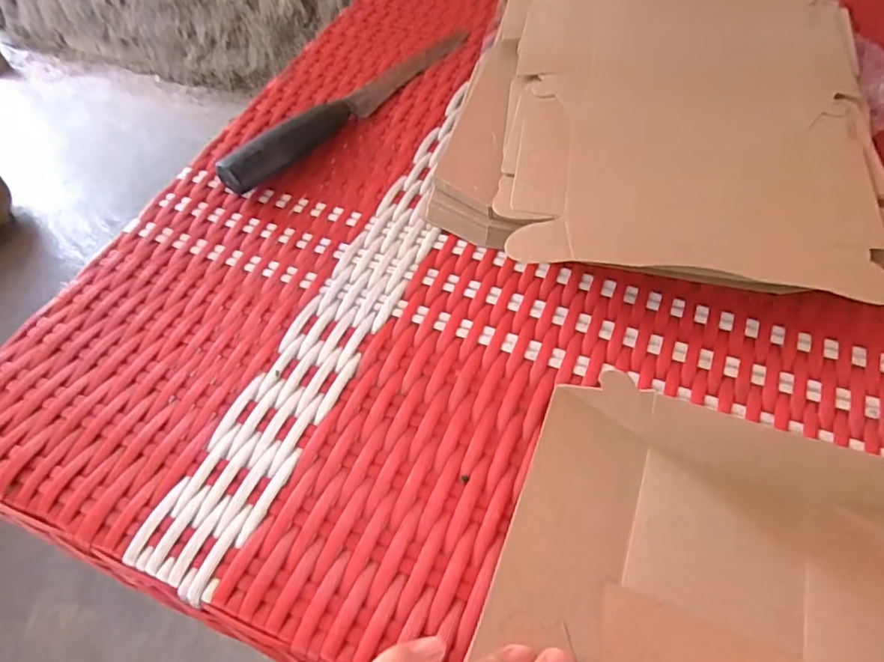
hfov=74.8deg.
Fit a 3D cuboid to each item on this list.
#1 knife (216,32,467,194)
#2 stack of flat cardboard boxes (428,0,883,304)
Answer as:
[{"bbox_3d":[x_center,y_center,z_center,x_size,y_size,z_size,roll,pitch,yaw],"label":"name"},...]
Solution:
[{"bbox_3d":[-0.064,-0.178,0.433,0.025,0.030,0.248,29,61,22],"label":"knife"},{"bbox_3d":[0.145,-0.158,0.393,0.250,0.032,0.321,9,55,10],"label":"stack of flat cardboard boxes"}]

